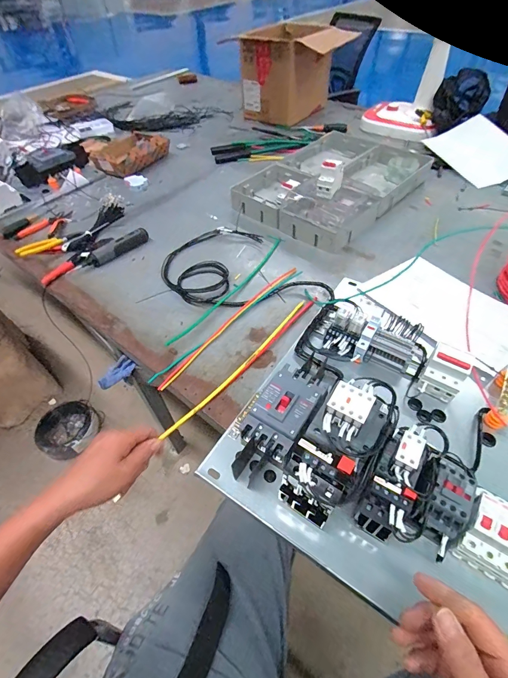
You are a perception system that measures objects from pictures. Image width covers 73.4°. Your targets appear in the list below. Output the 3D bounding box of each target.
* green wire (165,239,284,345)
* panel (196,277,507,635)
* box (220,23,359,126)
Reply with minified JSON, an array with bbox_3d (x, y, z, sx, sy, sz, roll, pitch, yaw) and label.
[{"bbox_3d":[-0.042,-0.115,0.754,0.031,0.011,0.405,28,55,22],"label":"green wire"},{"bbox_3d":[0.223,0.085,0.485,0.412,0.154,0.455,26,56,22],"label":"panel"},{"bbox_3d":[0.177,-1.057,1.367,0.318,0.299,0.433,24,55,21],"label":"box"}]

